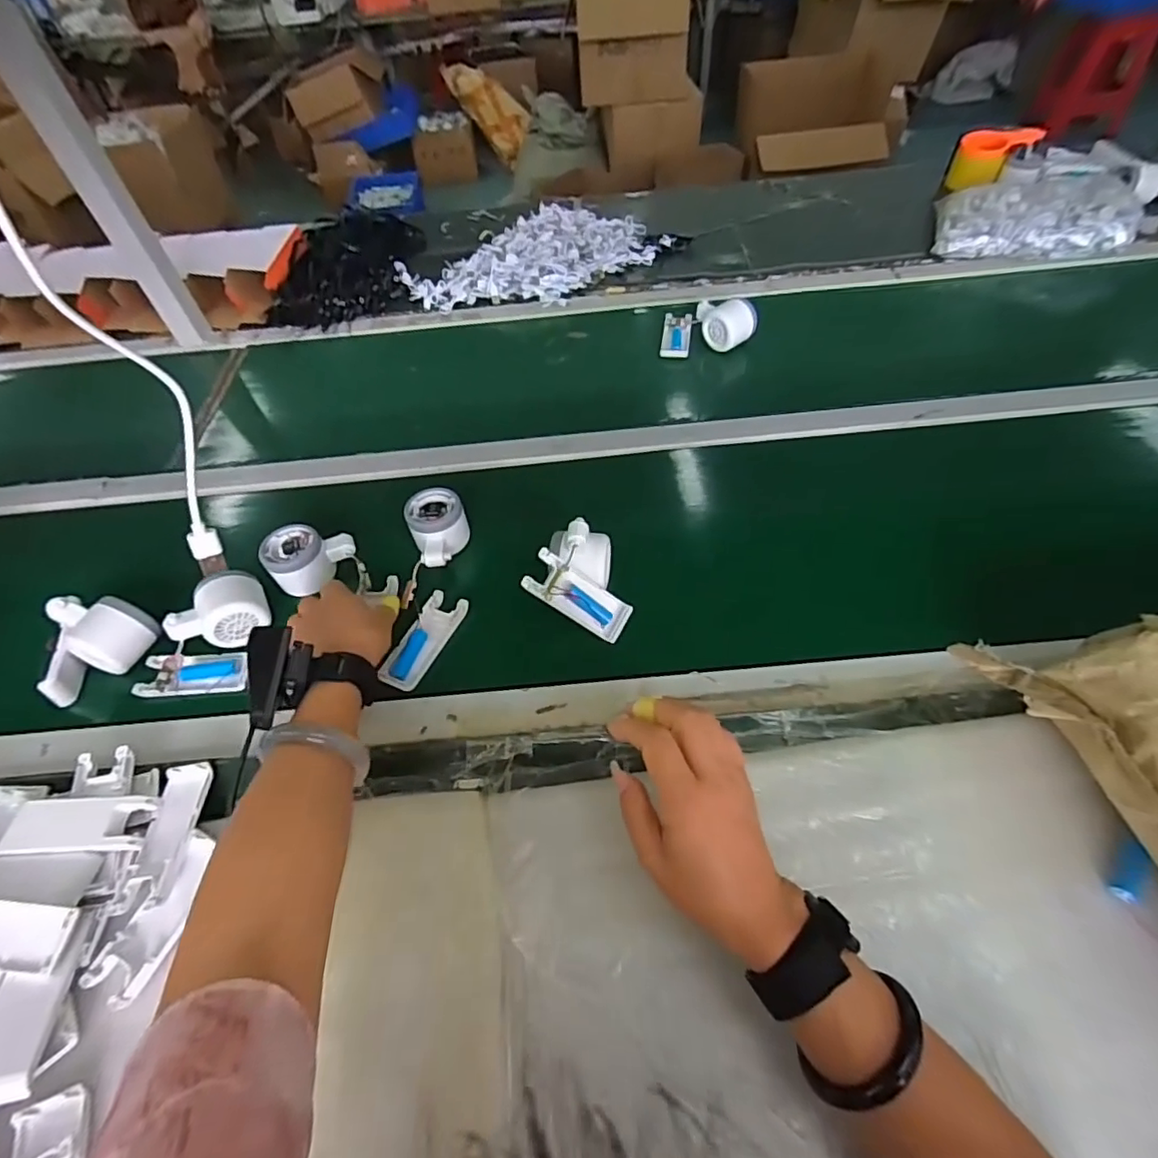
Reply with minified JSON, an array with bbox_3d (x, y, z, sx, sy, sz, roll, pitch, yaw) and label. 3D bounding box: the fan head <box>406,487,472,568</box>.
[{"bbox_3d":[-0.145,-0.053,0.598,0.058,0.045,0.079,-22,54,-12],"label":"fan head"}]

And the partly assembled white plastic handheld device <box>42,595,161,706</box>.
[{"bbox_3d":[-0.459,0.060,0.528,0.065,0.063,0.099,20,57,19],"label":"partly assembled white plastic handheld device"}]

